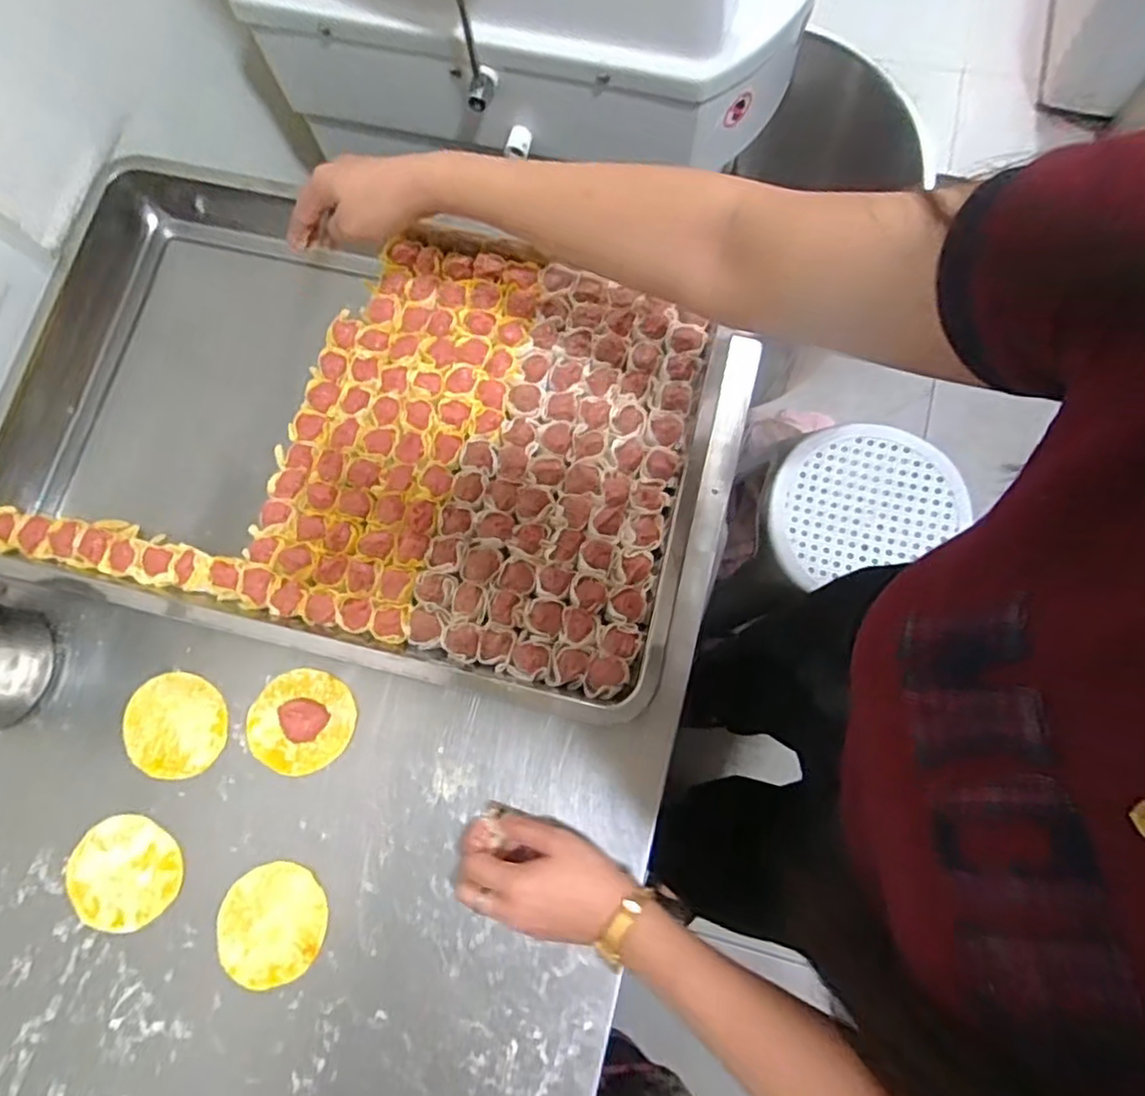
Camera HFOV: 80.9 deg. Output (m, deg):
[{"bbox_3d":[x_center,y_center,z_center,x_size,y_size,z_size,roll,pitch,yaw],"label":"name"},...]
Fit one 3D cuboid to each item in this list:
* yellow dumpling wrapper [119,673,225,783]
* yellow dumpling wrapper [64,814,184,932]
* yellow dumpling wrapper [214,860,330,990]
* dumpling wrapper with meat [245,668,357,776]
[{"bbox_3d":[-0.327,0.146,0.550,0.086,0.004,0.079,0,77,1],"label":"yellow dumpling wrapper"},{"bbox_3d":[-0.352,0.255,0.526,0.083,0.004,0.084,0,77,1],"label":"yellow dumpling wrapper"},{"bbox_3d":[-0.230,0.288,0.514,0.080,0.004,0.087,0,77,1],"label":"yellow dumpling wrapper"},{"bbox_3d":[-0.223,0.139,0.539,0.088,0.026,0.080,0,77,1],"label":"dumpling wrapper with meat"}]

